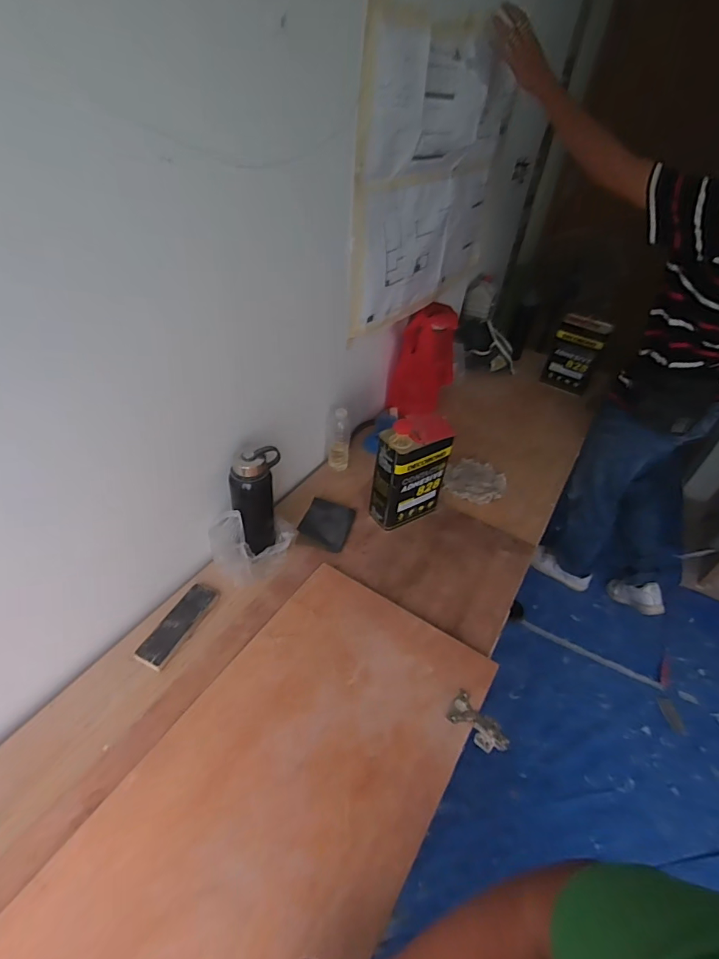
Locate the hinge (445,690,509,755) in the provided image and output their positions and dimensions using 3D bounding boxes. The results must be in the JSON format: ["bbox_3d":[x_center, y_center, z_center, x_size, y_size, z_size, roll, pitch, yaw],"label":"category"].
[{"bbox_3d":[0.208,0.423,0.803,0.104,0.025,0.056,30,47,24],"label":"hinge"}]

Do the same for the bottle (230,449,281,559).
[{"bbox_3d":[-0.216,0.056,0.986,0.106,0.251,0.075,-7,44,-15],"label":"bottle"}]

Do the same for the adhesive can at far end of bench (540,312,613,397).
[{"bbox_3d":[0.786,-0.462,1.692,0.164,0.232,0.094,27,46,22],"label":"adhesive can at far end of bench"}]

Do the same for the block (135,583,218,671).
[{"bbox_3d":[-0.354,0.277,0.908,0.060,0.010,0.189,18,43,13],"label":"block"}]

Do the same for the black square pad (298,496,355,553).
[{"bbox_3d":[-0.078,0.104,1.129,0.112,0.013,0.134,22,44,4],"label":"black square pad"}]

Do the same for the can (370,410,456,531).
[{"bbox_3d":[0.124,-0.015,1.105,0.181,0.259,0.089,-21,48,-27],"label":"can"}]

